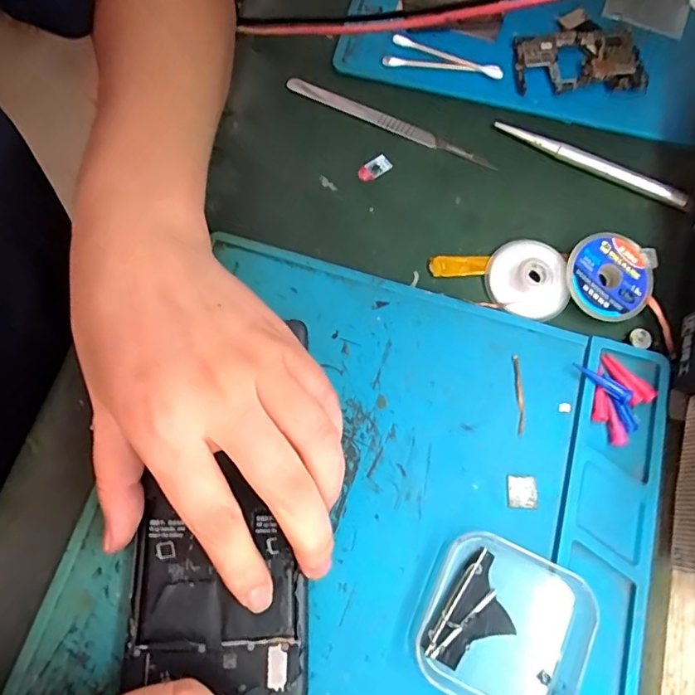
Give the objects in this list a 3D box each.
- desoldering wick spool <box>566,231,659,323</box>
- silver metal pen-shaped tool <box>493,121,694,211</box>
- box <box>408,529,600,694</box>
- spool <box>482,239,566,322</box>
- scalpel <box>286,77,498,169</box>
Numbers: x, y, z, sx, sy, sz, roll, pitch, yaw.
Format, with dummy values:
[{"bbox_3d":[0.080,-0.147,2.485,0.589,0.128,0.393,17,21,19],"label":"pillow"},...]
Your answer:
[{"bbox_3d":[0.136,-0.037,0.261,0.046,0.008,0.046,1,83,-5],"label":"desoldering wick spool"},{"bbox_3d":[0.139,-0.106,0.286,0.113,0.007,0.010,28,73,8],"label":"silver metal pen-shaped tool"},{"bbox_3d":[0.065,0.117,0.209,0.066,0.016,0.064,25,73,7],"label":"box"},{"bbox_3d":[0.093,-0.037,0.261,0.037,0.009,0.042,0,71,-1],"label":"spool"},{"bbox_3d":[0.024,-0.134,0.297,0.130,0.006,0.011,23,72,7],"label":"scalpel"}]

